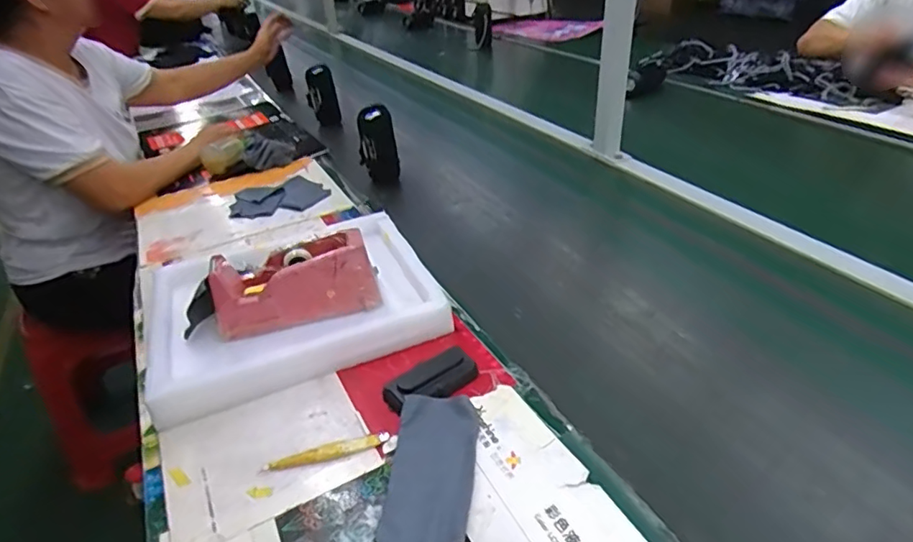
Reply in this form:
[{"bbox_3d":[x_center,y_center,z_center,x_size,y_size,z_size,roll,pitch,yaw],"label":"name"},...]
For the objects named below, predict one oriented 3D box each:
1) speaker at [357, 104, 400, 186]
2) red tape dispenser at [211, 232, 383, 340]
[{"bbox_3d":[-0.156,-0.243,1.094,0.073,0.159,0.054,-11,35,-10],"label":"speaker"},{"bbox_3d":[-0.205,0.023,0.695,0.200,0.104,0.060,-14,35,-14],"label":"red tape dispenser"}]

